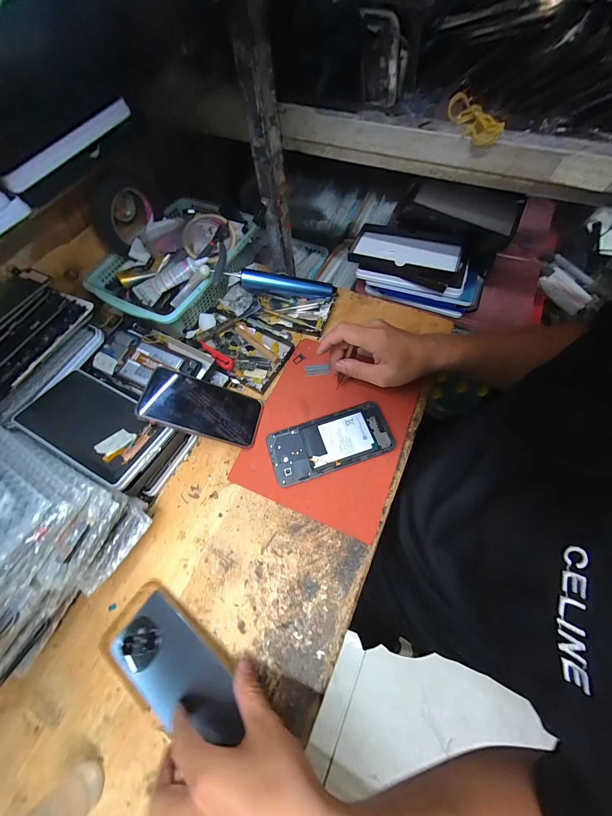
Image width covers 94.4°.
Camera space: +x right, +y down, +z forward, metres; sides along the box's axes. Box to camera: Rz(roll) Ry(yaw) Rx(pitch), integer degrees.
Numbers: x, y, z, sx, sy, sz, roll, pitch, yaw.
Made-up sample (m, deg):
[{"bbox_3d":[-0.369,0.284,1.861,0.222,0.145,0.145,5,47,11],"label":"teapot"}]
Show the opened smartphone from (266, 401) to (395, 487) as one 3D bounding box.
[{"bbox_3d":[0.033,0.046,0.384,0.163,0.013,0.077,-17,66,-5],"label":"opened smartphone"}]

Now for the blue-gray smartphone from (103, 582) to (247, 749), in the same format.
[{"bbox_3d":[-0.138,0.268,0.298,0.165,0.013,0.082,25,69,18],"label":"blue-gray smartphone"}]

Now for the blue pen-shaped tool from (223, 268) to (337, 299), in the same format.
[{"bbox_3d":[-0.037,-0.210,0.481,0.180,0.027,0.027,4,66,-12],"label":"blue pen-shaped tool"}]

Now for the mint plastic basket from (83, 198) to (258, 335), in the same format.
[{"bbox_3d":[-0.220,-0.253,0.503,0.194,0.063,0.267,29,70,15],"label":"mint plastic basket"}]

